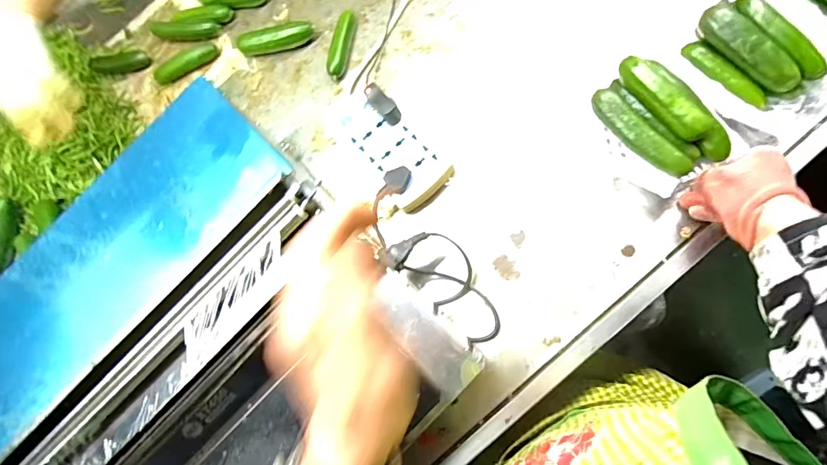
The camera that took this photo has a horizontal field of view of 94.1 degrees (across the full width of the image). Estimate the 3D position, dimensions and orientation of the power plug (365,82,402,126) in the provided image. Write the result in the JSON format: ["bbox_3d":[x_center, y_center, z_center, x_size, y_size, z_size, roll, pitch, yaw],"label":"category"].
[{"bbox_3d":[-0.041,-0.171,0.517,0.020,0.036,0.054,-45,84,0],"label":"power plug"}]

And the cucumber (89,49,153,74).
[{"bbox_3d":[-0.509,-0.296,0.673,0.091,0.033,0.030,-20,84,-18],"label":"cucumber"}]

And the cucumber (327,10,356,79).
[{"bbox_3d":[-0.114,-0.286,0.592,0.030,0.030,0.102,12,86,5],"label":"cucumber"}]

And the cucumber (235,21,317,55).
[{"bbox_3d":[-0.221,-0.311,0.618,0.127,0.033,0.034,-13,84,3],"label":"cucumber"}]

